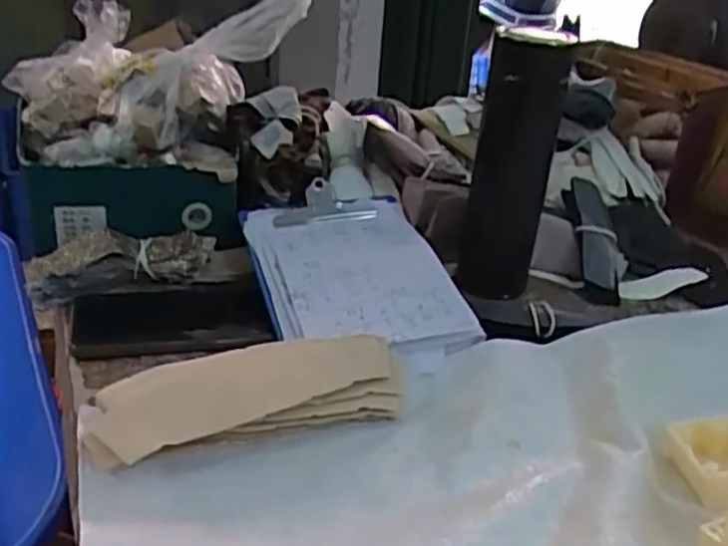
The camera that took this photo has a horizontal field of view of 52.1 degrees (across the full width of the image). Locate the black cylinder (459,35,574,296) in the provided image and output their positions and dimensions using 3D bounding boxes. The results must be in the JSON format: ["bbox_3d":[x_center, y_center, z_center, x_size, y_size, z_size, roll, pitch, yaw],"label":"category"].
[{"bbox_3d":[0.126,-0.092,0.635,0.064,0.206,0.079,9,28,8],"label":"black cylinder"}]

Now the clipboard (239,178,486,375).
[{"bbox_3d":[-0.008,0.000,0.601,0.150,0.023,0.214,-7,39,-17],"label":"clipboard"}]

